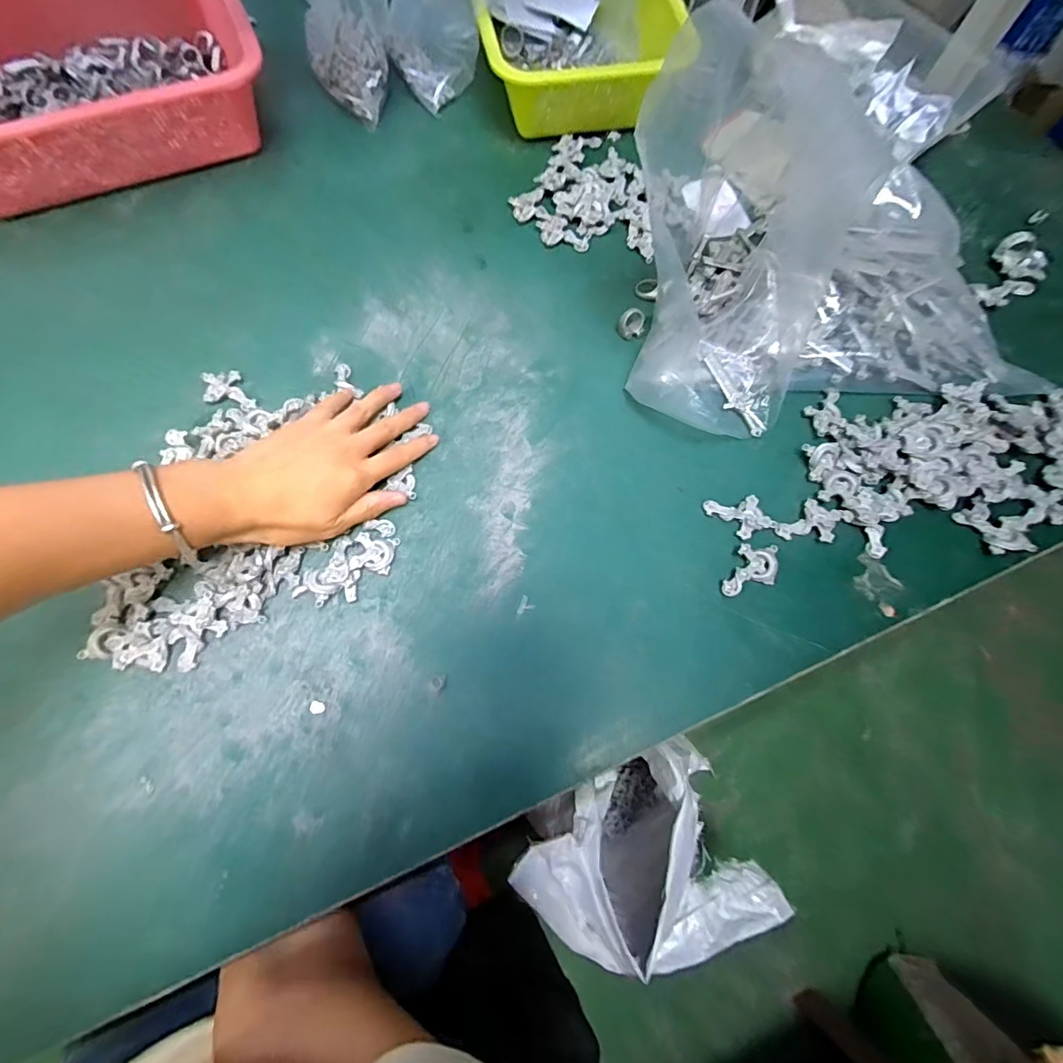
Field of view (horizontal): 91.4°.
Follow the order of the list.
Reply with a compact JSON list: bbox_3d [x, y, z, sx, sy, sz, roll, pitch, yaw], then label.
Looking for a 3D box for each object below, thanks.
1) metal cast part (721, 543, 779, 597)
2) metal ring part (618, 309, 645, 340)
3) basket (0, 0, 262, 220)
[{"bbox_3d":[0.156,0.028,0.364,0.030,0.006,0.048,28,72,9],"label":"metal cast part"},{"bbox_3d":[0.085,-0.176,0.436,0.022,0.015,0.020,7,70,2],"label":"metal ring part"},{"bbox_3d":[-0.403,-0.413,0.471,0.297,0.085,0.234,-19,71,-7],"label":"basket"}]

